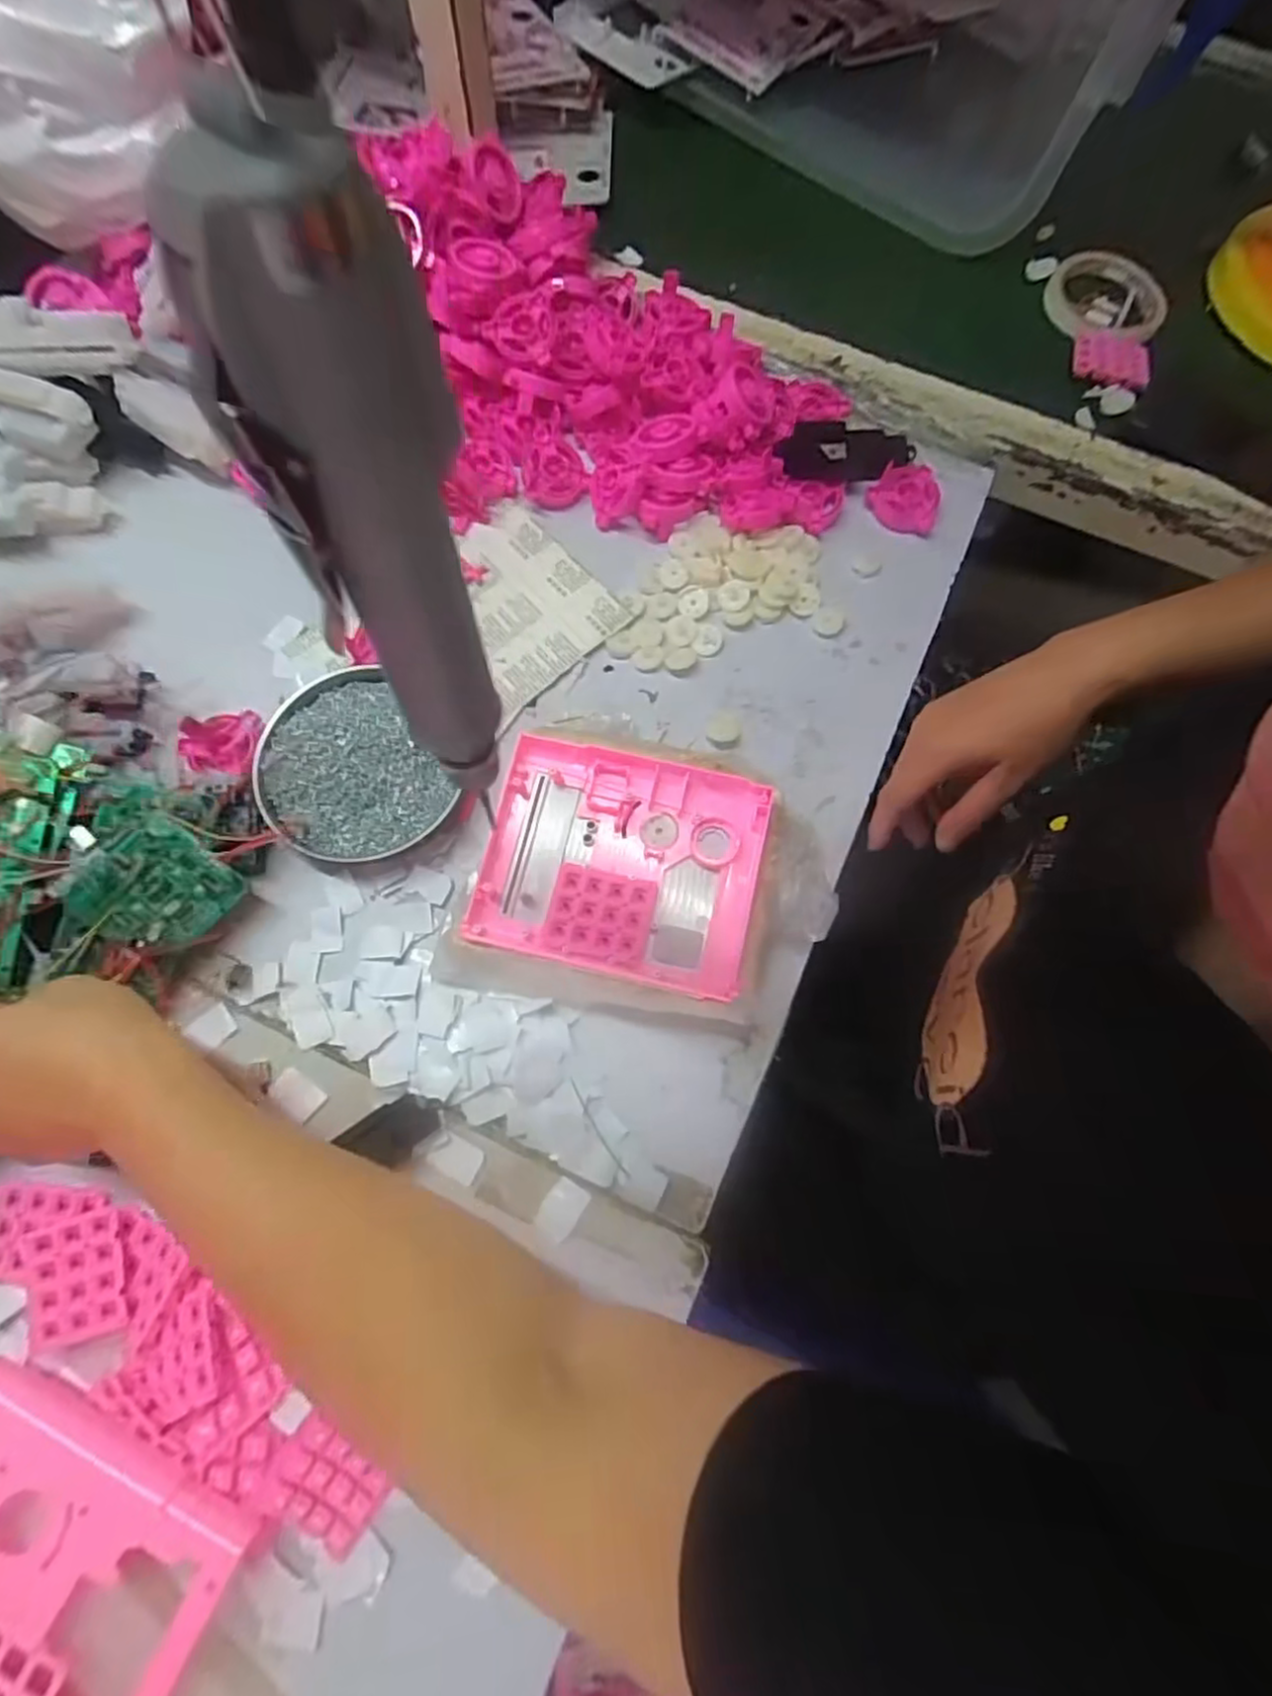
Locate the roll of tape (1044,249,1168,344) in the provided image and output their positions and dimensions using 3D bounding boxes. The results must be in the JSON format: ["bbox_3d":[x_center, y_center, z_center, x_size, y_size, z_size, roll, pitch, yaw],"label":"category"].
[{"bbox_3d":[0.405,-0.473,0.592,0.098,0.013,0.091,-1,79,3],"label":"roll of tape"}]

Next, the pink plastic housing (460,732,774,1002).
[{"bbox_3d":[-0.009,0.009,0.416,0.162,0.016,0.133,13,75,2],"label":"pink plastic housing"}]

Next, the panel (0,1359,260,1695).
[{"bbox_3d":[-0.282,0.344,0.318,0.162,0.021,0.129,26,76,5],"label":"panel"}]

